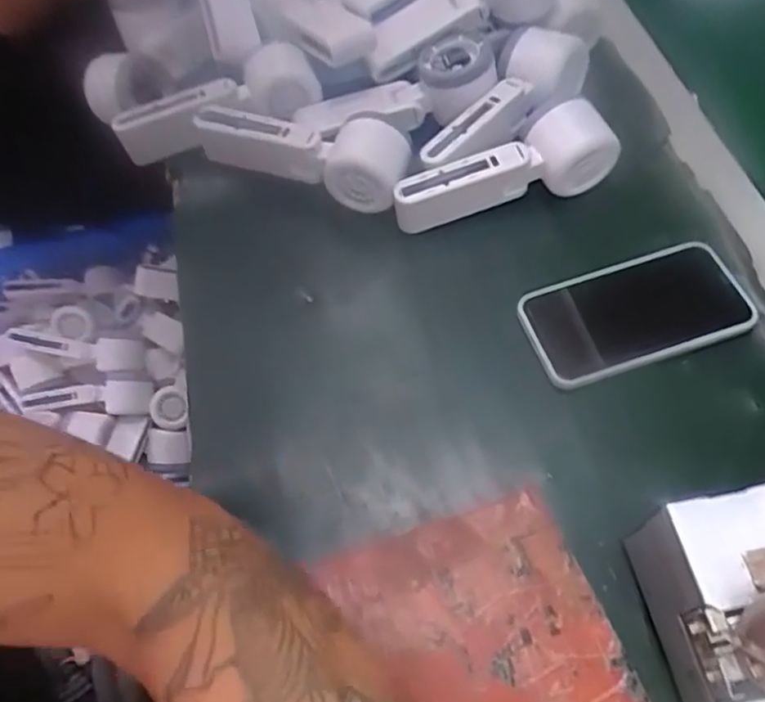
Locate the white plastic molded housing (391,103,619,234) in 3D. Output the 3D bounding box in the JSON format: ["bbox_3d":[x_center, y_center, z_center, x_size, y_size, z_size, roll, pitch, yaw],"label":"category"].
[{"bbox_3d":[0.088,-0.137,0.471,0.167,0.053,0.047,-16,59,-9],"label":"white plastic molded housing"}]

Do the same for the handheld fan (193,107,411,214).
[{"bbox_3d":[-0.062,-0.152,0.488,0.165,0.050,0.039,18,60,12],"label":"handheld fan"}]

